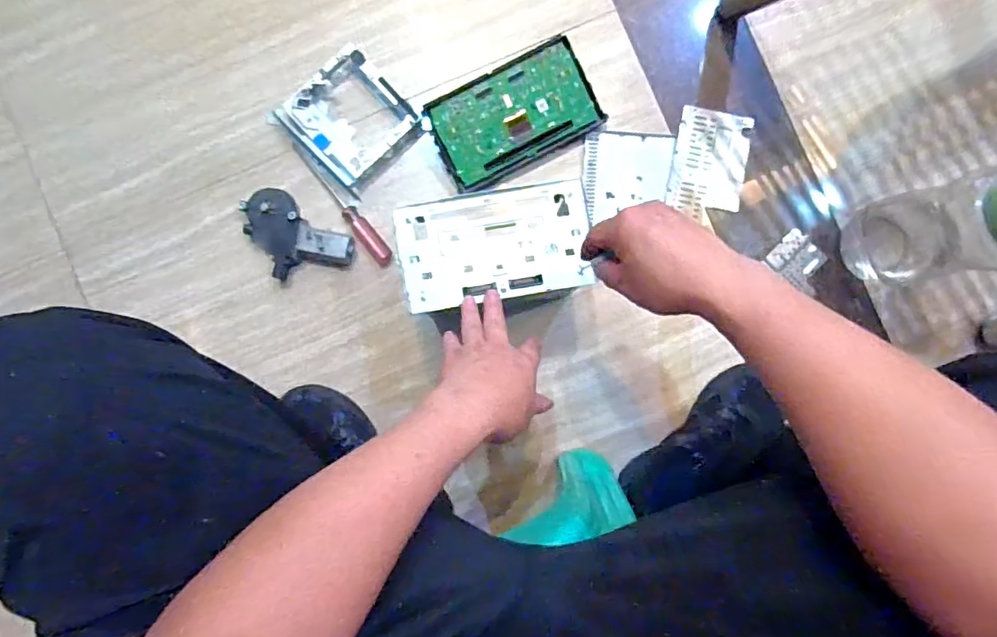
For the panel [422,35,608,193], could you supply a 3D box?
[{"bbox_3d":[0.020,-0.264,0.724,0.214,0.049,0.120,-27,86,0],"label":"panel"}]

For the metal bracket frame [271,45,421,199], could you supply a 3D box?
[{"bbox_3d":[-0.199,-0.265,0.729,0.149,0.034,0.141,42,88,4],"label":"metal bracket frame"}]

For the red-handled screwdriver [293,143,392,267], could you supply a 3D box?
[{"bbox_3d":[-0.210,-0.153,0.735,0.025,0.019,0.200,-39,86,-1],"label":"red-handled screwdriver"}]

